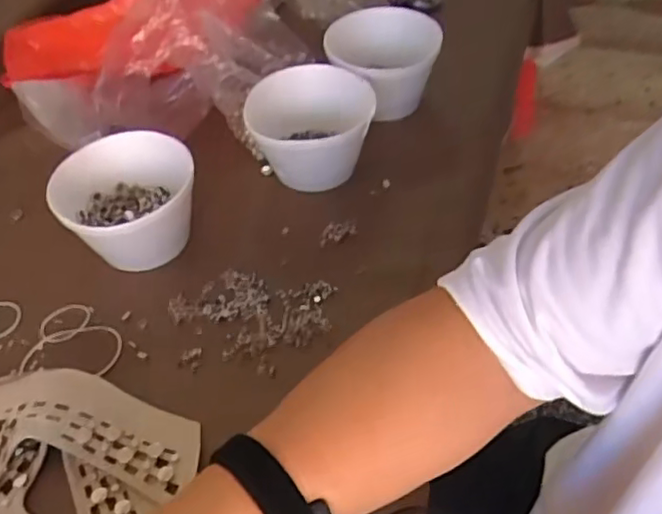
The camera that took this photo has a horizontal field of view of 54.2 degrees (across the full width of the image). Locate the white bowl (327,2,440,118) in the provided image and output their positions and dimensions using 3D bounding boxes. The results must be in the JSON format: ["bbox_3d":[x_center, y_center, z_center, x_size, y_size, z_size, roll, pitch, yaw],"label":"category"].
[{"bbox_3d":[0.062,-0.220,0.745,0.121,0.088,0.121,-3,48,3],"label":"white bowl"}]

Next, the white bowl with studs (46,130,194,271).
[{"bbox_3d":[-0.191,-0.046,0.622,0.118,0.087,0.119,-3,48,3],"label":"white bowl with studs"}]

